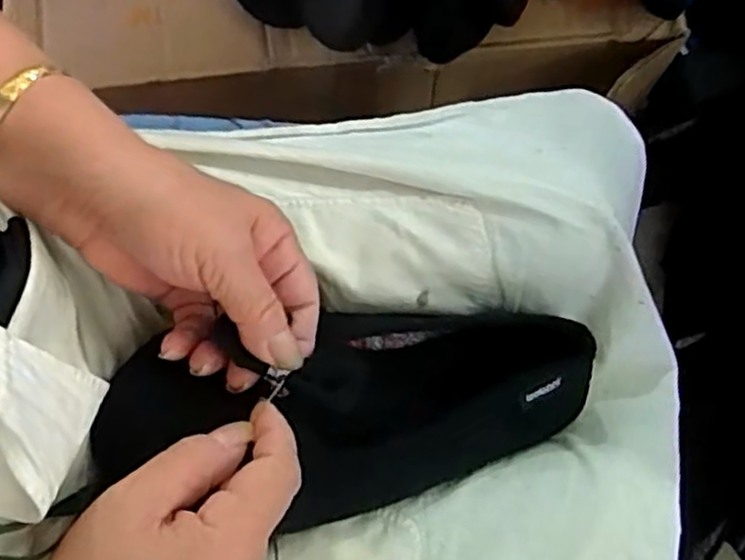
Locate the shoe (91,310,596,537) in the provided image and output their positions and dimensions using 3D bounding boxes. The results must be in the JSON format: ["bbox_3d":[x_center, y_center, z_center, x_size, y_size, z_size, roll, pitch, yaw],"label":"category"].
[{"bbox_3d":[-0.005,0.065,0.357,0.242,0.069,0.098,-3,78,-22],"label":"shoe"}]

